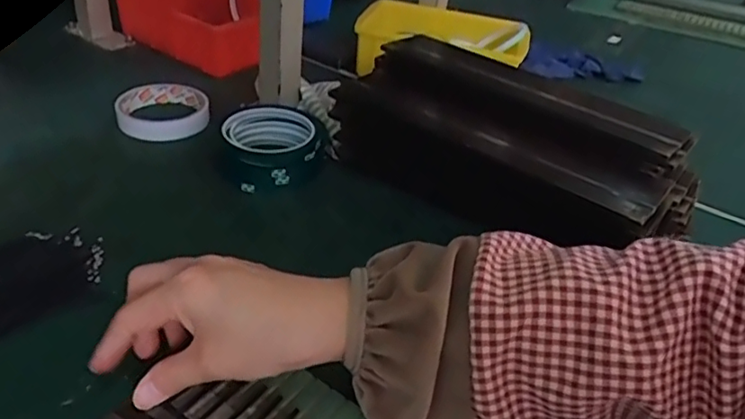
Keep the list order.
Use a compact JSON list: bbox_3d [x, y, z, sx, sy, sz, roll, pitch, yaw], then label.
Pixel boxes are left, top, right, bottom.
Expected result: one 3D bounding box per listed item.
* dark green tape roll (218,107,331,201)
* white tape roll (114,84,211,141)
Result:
[{"bbox_3d":[-0.091,-0.056,0.537,0.095,0.038,0.098,7,35,0],"label":"dark green tape roll"},{"bbox_3d":[-0.209,-0.100,0.588,0.089,0.018,0.094,5,35,-3],"label":"white tape roll"}]

